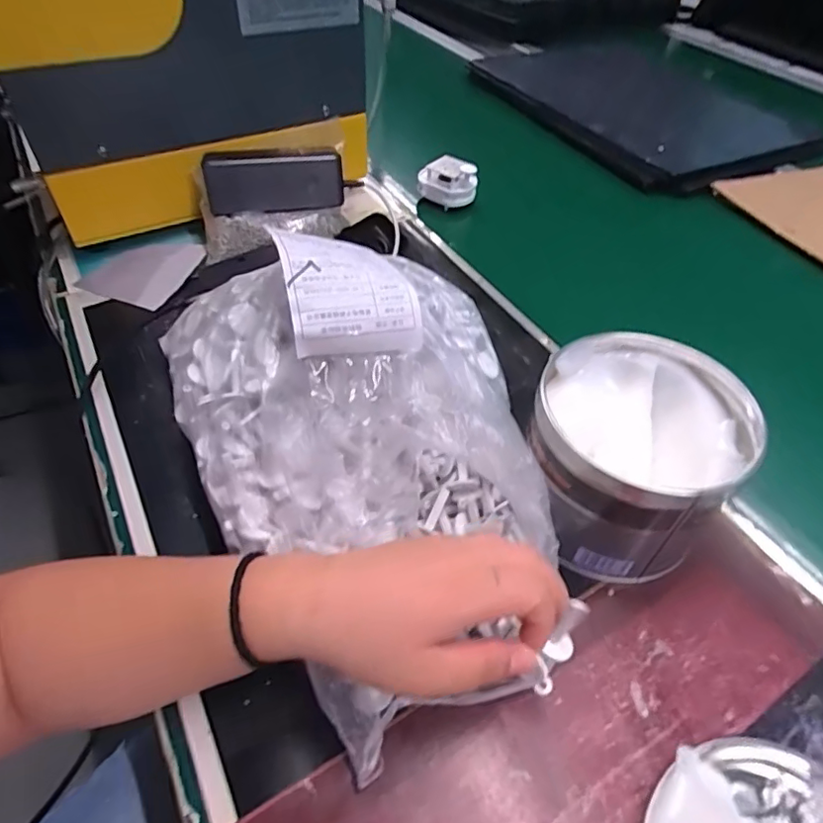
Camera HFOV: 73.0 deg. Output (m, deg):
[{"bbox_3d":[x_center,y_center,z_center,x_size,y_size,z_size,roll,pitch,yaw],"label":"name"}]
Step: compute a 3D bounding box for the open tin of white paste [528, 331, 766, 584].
[{"bbox_3d":[0.138,0.029,0.361,0.116,0.096,0.125,1,48,-2],"label":"open tin of white paste"}]

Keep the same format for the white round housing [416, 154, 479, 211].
[{"bbox_3d":[0.042,-0.277,0.669,0.064,0.045,0.040,25,52,19],"label":"white round housing"}]

